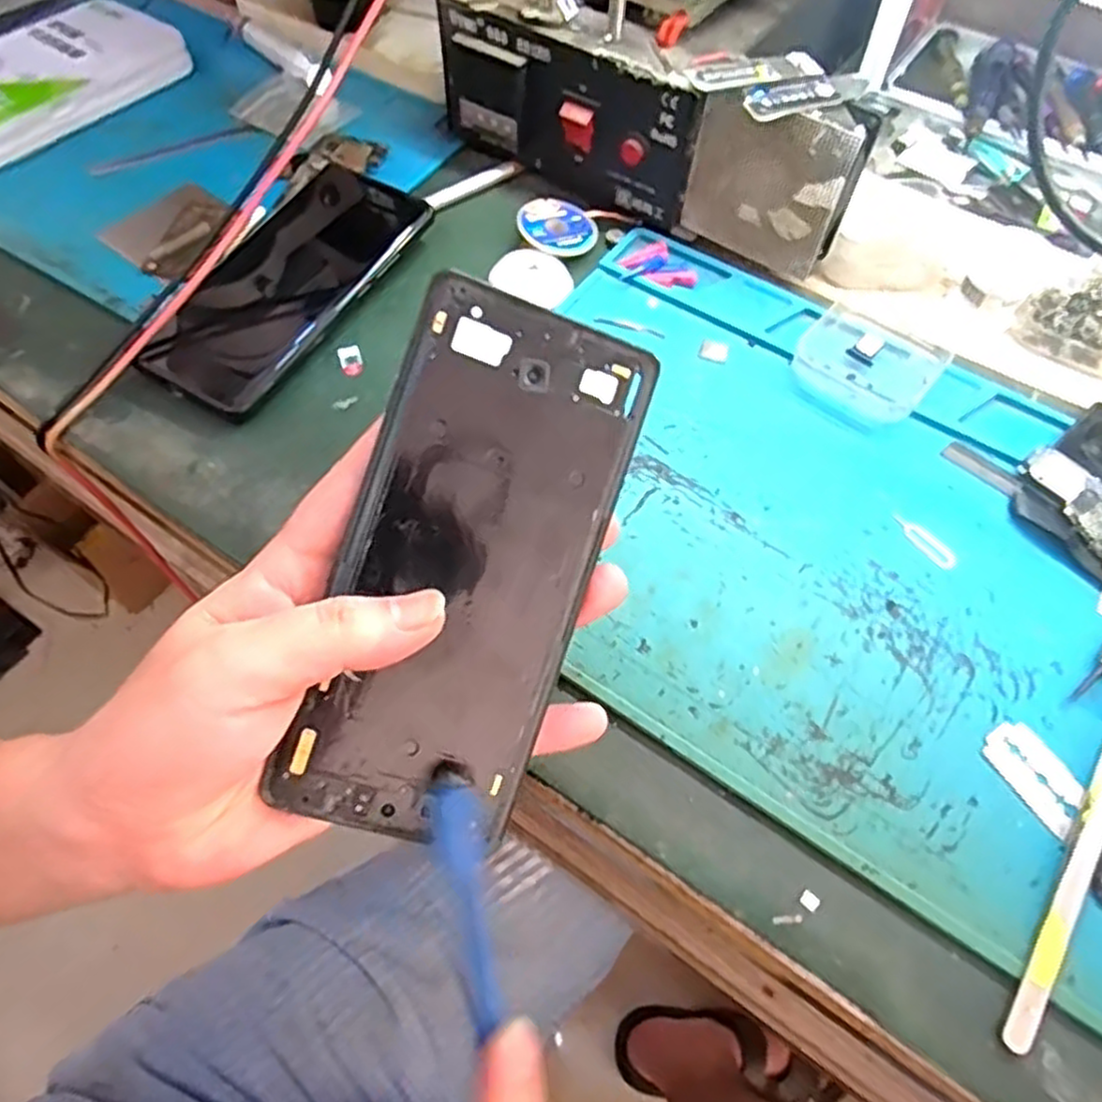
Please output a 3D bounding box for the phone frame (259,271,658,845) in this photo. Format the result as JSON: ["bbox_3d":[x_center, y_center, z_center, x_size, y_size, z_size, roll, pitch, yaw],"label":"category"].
[{"bbox_3d":[-0.024,0.006,0.226,0.073,0.005,0.161,18,91,-12],"label":"phone frame"}]

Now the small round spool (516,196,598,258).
[{"bbox_3d":[0.004,-0.187,0.428,0.044,0.011,0.044,0,60,0],"label":"small round spool"}]

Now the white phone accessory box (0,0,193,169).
[{"bbox_3d":[-0.351,-0.303,0.490,0.111,0.026,0.196,36,66,19],"label":"white phone accessory box"}]

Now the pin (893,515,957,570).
[{"bbox_3d":[0.163,-0.004,0.328,0.011,0.004,0.032,-37,64,-11],"label":"pin"}]

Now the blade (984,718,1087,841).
[{"bbox_3d":[0.179,0.082,0.274,0.023,0.004,0.039,-29,64,-15],"label":"blade"}]

